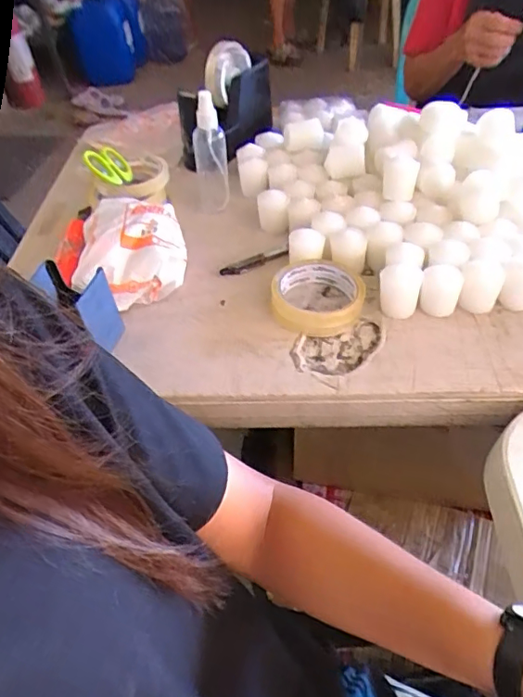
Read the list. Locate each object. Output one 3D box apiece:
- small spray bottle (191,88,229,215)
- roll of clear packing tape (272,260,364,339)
[{"bbox_3d":[-0.065,-0.238,0.629,0.042,0.133,0.033,-10,47,-6],"label":"small spray bottle"},{"bbox_3d":[0.057,-0.054,0.525,0.089,0.029,0.087,9,48,12],"label":"roll of clear packing tape"}]

